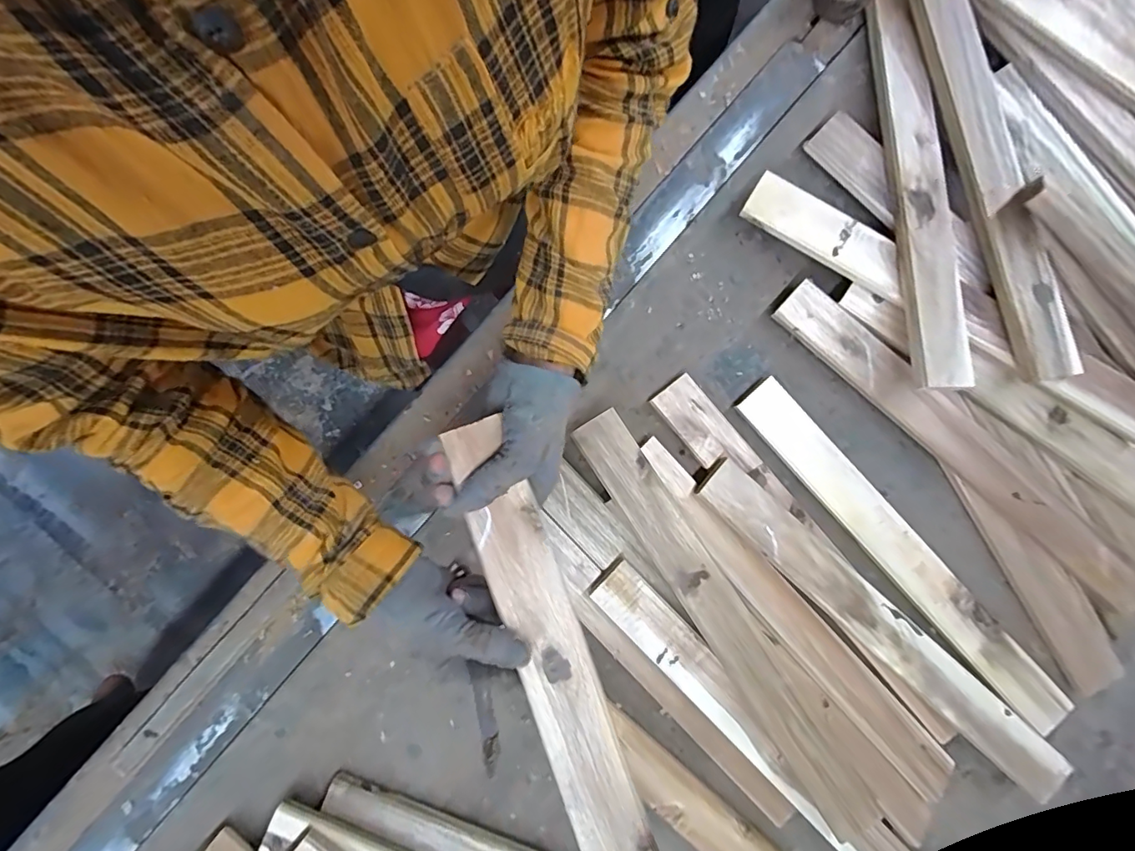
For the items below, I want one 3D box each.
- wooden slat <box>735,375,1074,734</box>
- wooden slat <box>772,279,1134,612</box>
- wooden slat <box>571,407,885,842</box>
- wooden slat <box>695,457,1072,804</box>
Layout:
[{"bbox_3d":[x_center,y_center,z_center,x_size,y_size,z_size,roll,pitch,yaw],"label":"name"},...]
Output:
[{"bbox_3d":[0.352,0.135,0.535,0.049,0.012,0.457,-42,88,-5],"label":"wooden slat"},{"bbox_3d":[0.412,0.021,0.526,0.472,0.015,0.055,42,98,1],"label":"wooden slat"},{"bbox_3d":[0.152,0.193,0.497,0.051,0.015,0.467,-34,89,1],"label":"wooden slat"},{"bbox_3d":[0.315,0.203,0.515,0.455,0.015,0.051,43,86,1],"label":"wooden slat"}]

